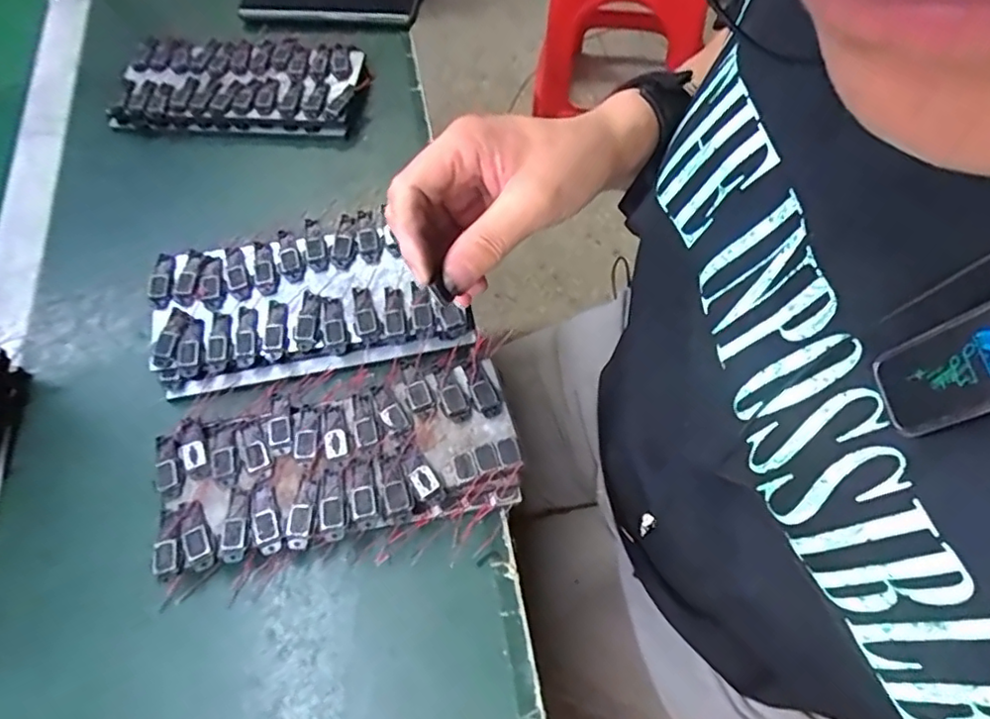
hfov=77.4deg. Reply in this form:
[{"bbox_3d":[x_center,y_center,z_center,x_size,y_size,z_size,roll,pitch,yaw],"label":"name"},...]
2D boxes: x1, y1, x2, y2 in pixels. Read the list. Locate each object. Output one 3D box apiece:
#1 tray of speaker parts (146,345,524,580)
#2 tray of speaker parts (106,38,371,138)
[{"bbox_3d":[-0.091,0.057,0.351,0.199,0.016,0.093,-16,69,-7],"label":"tray of speaker parts"},{"bbox_3d":[-0.212,-0.233,0.512,0.199,0.026,0.097,6,64,8],"label":"tray of speaker parts"}]

